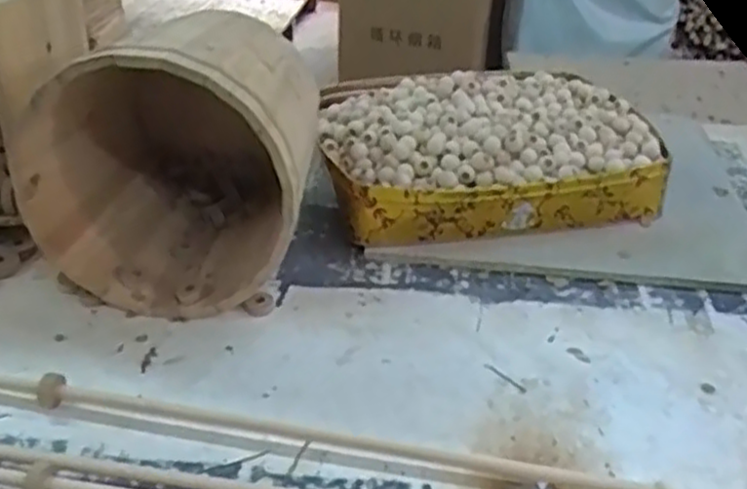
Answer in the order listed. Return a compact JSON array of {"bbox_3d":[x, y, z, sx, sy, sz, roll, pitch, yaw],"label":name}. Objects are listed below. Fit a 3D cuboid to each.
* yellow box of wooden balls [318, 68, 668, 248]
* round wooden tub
[{"bbox_3d":[0.121,-0.111,0.875,0.357,0.099,0.289,-6,34,-12],"label":"yellow box of wooden balls"},{"bbox_3d":[-0.177,-0.097,0.716,0.236,0.231,0.245,3,33,1],"label":"round wooden tub"}]

